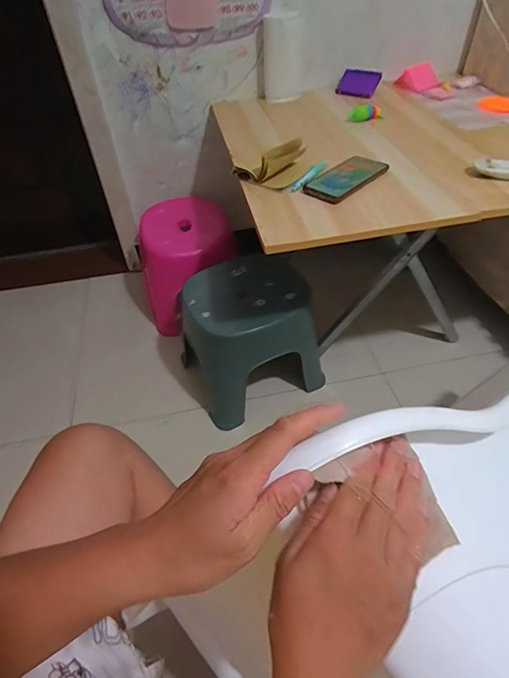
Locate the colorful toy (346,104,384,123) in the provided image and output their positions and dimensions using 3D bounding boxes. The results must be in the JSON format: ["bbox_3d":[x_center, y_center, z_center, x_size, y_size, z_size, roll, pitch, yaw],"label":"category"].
[{"bbox_3d":[0.245,-0.497,0.911,0.076,0.026,0.031,-17,49,-13],"label":"colorful toy"}]

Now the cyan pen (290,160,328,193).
[{"bbox_3d":[0.099,-0.292,0.736,0.015,0.012,0.114,26,53,24],"label":"cyan pen"}]

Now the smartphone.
[{"bbox_3d":[0.162,-0.285,0.725,0.080,0.009,0.167,34,57,29],"label":"smartphone"}]

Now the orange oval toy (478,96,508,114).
[{"bbox_3d":[0.566,-0.540,0.948,0.086,0.012,0.084,20,51,20],"label":"orange oval toy"}]

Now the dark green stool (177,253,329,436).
[{"bbox_3d":[-0.026,-0.003,0.975,0.254,0.278,0.237,-25,51,-20],"label":"dark green stool"}]

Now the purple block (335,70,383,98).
[{"bbox_3d":[0.264,-0.649,1.046,0.105,0.017,0.072,22,91,25],"label":"purple block"}]

